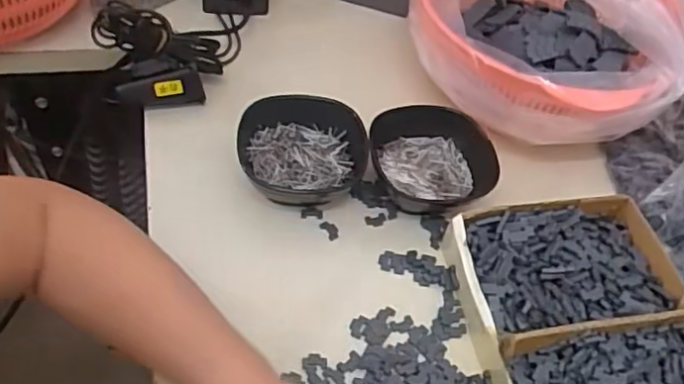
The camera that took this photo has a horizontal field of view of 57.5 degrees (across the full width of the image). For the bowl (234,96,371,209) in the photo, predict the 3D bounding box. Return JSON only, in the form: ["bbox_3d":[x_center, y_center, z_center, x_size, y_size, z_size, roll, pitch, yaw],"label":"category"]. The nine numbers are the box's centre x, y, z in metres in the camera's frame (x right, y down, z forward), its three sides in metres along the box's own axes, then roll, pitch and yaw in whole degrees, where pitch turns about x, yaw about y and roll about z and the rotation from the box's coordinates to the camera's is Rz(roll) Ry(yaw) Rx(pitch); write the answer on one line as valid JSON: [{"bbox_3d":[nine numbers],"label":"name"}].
[{"bbox_3d":[-0.033,-0.027,0.544,0.109,0.051,0.108,-5,53,-2],"label":"bowl"}]

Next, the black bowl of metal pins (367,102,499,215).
[{"bbox_3d":[0.081,-0.023,0.546,0.113,0.037,0.110,-3,52,-12],"label":"black bowl of metal pins"}]

